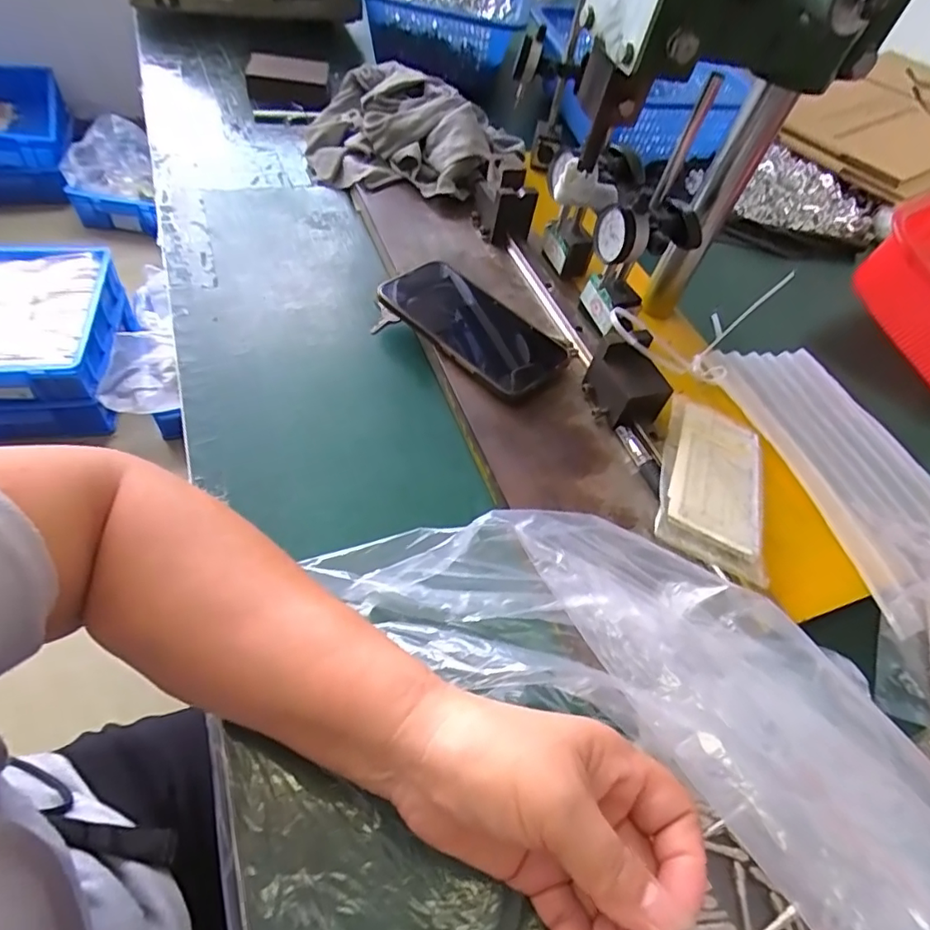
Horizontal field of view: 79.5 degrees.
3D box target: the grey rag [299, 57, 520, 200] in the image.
[{"bbox_3d":[-0.060,-0.369,0.617,0.261,0.066,0.179,19,53,5],"label":"grey rag"}]

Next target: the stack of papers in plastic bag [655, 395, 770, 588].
[{"bbox_3d":[0.173,0.010,0.389,0.073,0.006,0.152,23,49,2],"label":"stack of papers in plastic bag"}]

